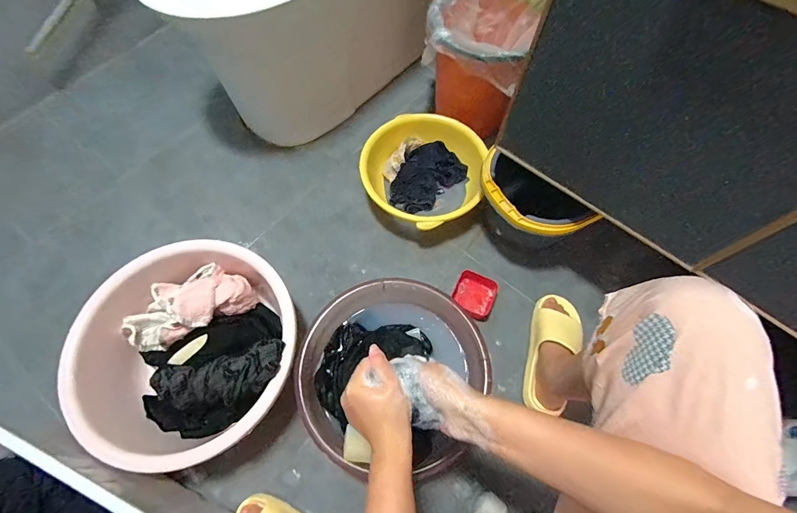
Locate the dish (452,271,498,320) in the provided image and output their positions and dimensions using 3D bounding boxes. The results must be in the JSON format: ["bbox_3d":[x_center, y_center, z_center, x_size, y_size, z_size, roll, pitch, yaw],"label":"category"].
[{"bbox_3d":[0.174,0.086,0.852,0.088,0.027,0.094,21,68,10],"label":"dish"}]

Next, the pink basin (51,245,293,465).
[{"bbox_3d":[-0.381,0.169,0.705,0.379,0.136,0.381,0,66,0],"label":"pink basin"}]

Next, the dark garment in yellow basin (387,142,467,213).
[{"bbox_3d":[0.065,-0.202,0.950,0.195,0.043,0.129,-40,71,-16],"label":"dark garment in yellow basin"}]

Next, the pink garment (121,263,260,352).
[{"bbox_3d":[-0.416,0.089,0.736,0.240,0.085,0.126,-23,68,-10],"label":"pink garment"}]

